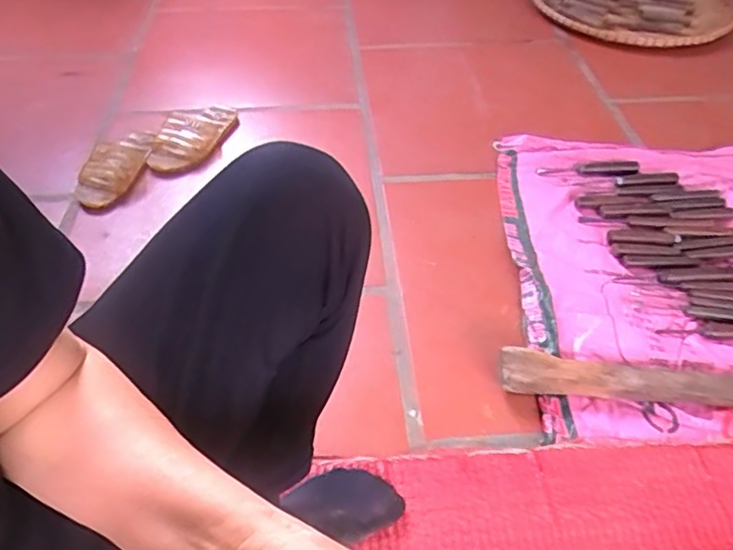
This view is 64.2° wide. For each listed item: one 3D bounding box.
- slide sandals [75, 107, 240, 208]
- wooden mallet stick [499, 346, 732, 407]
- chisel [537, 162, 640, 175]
[{"bbox_3d":[-0.358,-0.224,1.013,0.309,0.053,0.114,-31,53,-25],"label":"slide sandals"},{"bbox_3d":[0.331,0.128,0.718,0.330,0.036,0.056,4,46,6],"label":"wooden mallet stick"},{"bbox_3d":[0.389,-0.186,1.028,0.167,0.018,0.024,2,46,4],"label":"chisel"}]

